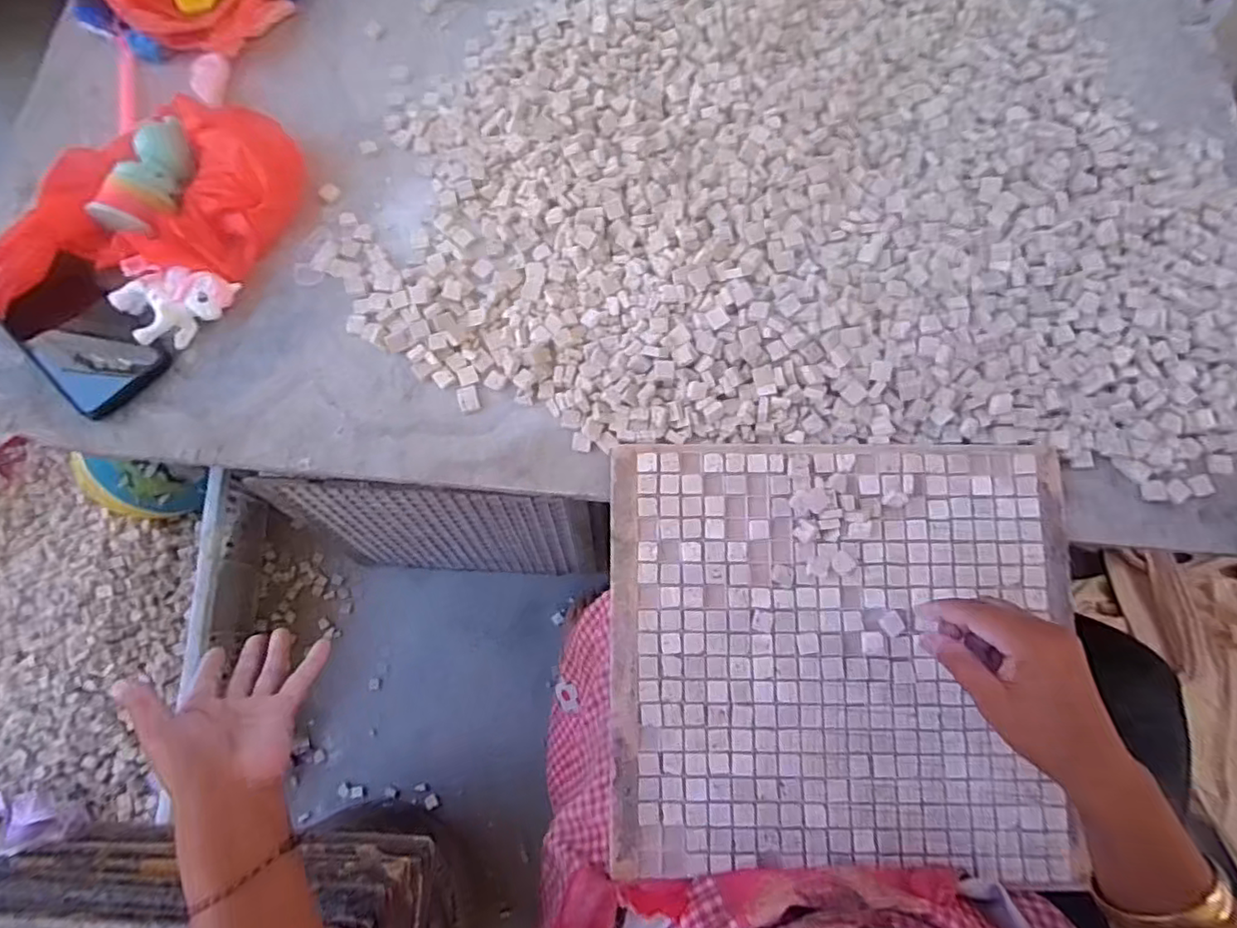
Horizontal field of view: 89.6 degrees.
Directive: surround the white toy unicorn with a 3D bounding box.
[{"bbox_3d":[-0.383,-0.133,0.533,0.094,0.030,0.068,13,75,4],"label":"white toy unicorn"}]

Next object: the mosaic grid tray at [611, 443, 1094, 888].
[{"bbox_3d":[0.167,0.136,0.465,0.337,0.040,0.302,0,75,0],"label":"mosaic grid tray"}]

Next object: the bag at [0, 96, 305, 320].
[{"bbox_3d":[-0.415,-0.219,0.544,0.265,0.056,0.166,-10,75,-3],"label":"bag"}]

